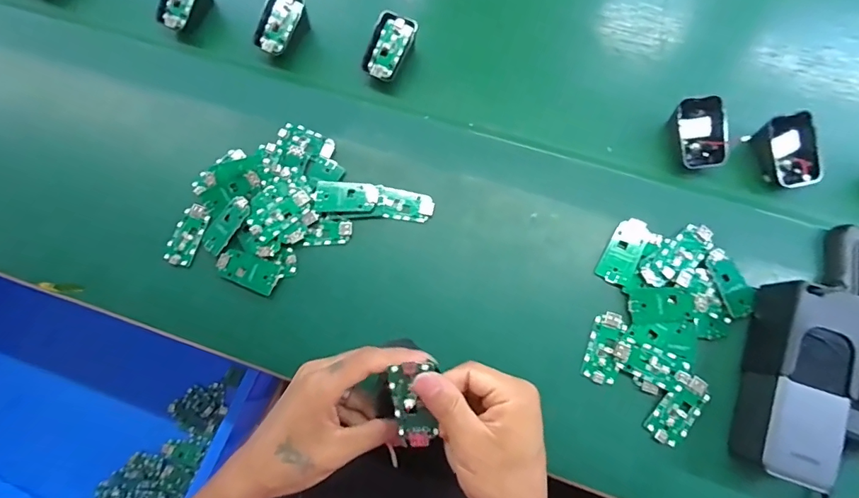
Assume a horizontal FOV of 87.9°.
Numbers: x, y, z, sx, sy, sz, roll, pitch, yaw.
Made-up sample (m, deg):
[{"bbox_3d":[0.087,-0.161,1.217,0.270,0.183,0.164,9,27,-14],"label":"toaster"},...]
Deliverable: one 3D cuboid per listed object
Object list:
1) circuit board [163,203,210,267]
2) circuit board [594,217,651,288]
[{"bbox_3d":[-0.248,-0.014,0.458,0.031,0.008,0.063,22,75,8],"label":"circuit board"},{"bbox_3d":[0.186,0.002,0.426,0.030,0.008,0.065,28,76,10],"label":"circuit board"}]

